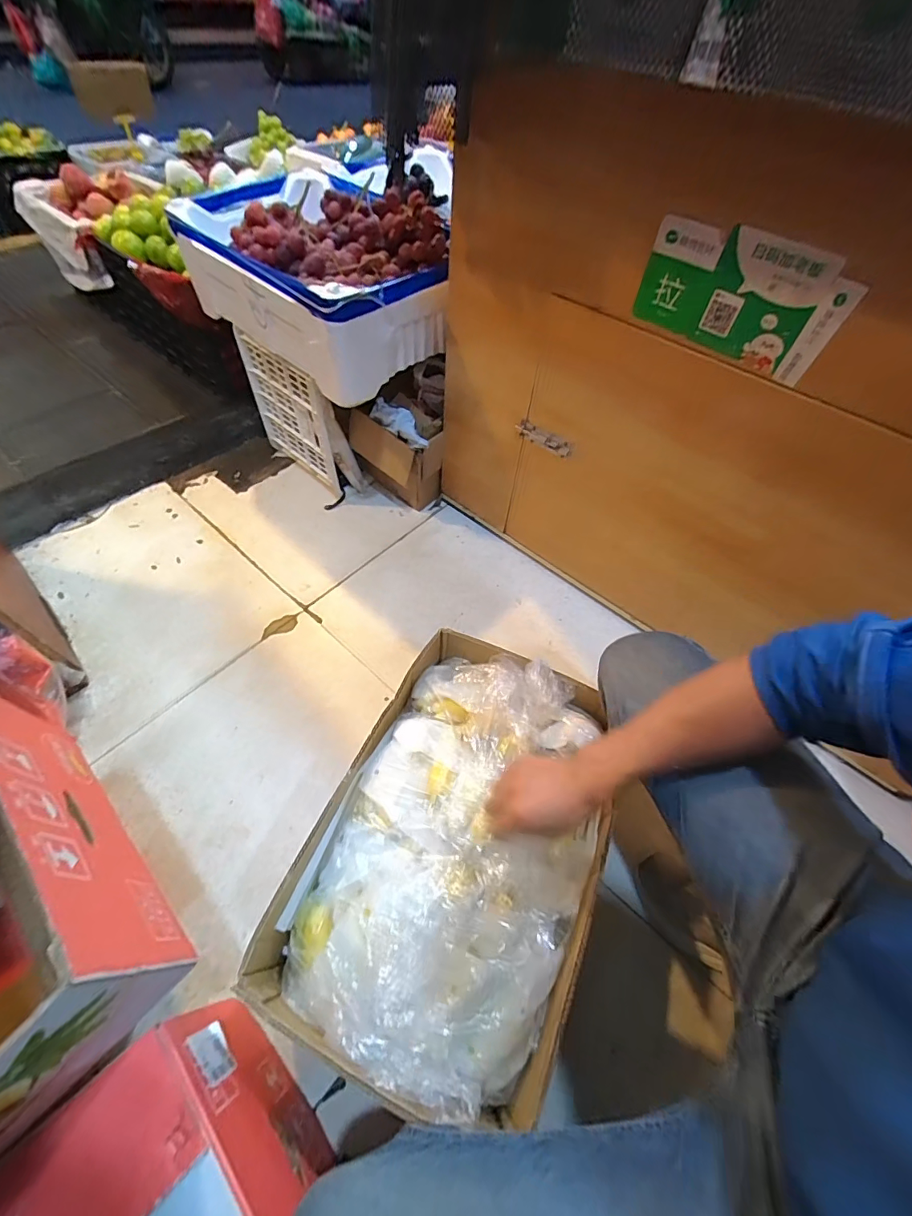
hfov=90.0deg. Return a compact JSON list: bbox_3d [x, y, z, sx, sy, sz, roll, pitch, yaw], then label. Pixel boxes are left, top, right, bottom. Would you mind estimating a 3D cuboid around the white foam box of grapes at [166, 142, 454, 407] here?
[{"bbox_3d":[-0.252,-0.630,0.854,0.532,0.199,0.321,40,62,22],"label":"white foam box of grapes"}]

